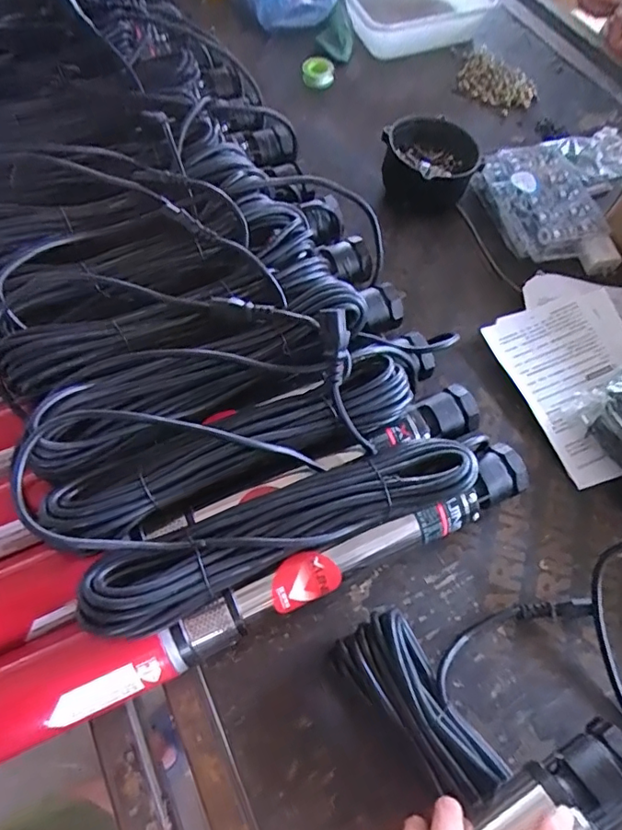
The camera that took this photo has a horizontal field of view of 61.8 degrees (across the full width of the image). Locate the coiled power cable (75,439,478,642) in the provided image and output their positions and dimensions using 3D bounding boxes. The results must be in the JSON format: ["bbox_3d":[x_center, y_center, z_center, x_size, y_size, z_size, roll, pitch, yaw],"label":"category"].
[{"bbox_3d":[-0.020,0.091,0.434,0.335,0.046,0.069,-22,65,-11],"label":"coiled power cable"}]

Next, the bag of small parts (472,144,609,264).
[{"bbox_3d":[0.309,-0.290,0.700,0.137,0.029,0.189,-10,63,-6],"label":"bag of small parts"}]

